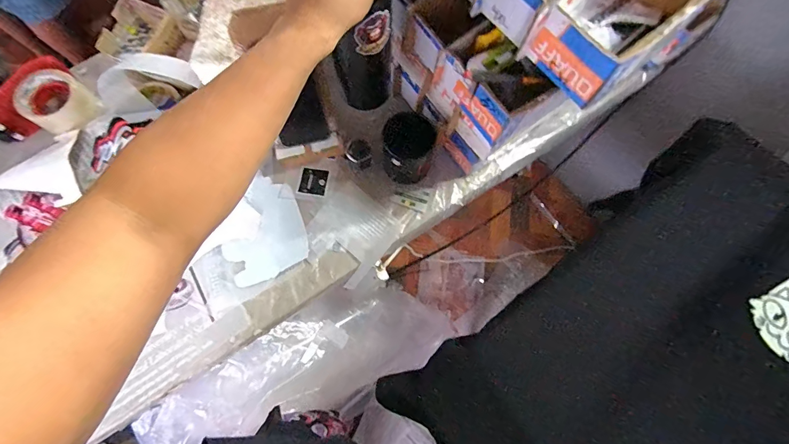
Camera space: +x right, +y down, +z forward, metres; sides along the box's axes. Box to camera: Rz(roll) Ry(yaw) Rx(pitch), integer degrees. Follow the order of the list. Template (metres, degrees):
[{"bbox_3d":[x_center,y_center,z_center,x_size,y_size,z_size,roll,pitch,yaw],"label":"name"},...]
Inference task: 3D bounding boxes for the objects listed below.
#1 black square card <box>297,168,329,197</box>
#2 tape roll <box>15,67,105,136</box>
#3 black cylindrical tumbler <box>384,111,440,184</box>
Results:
[{"bbox_3d":[-0.136,-0.067,0.645,0.045,0.004,0.044,10,83,1],"label":"black square card"},{"bbox_3d":[-0.568,-0.204,0.642,0.101,0.044,0.092,35,76,8],"label":"tape roll"},{"bbox_3d":[0.022,-0.115,0.613,0.077,0.088,0.084,0,74,-1],"label":"black cylindrical tumbler"}]

